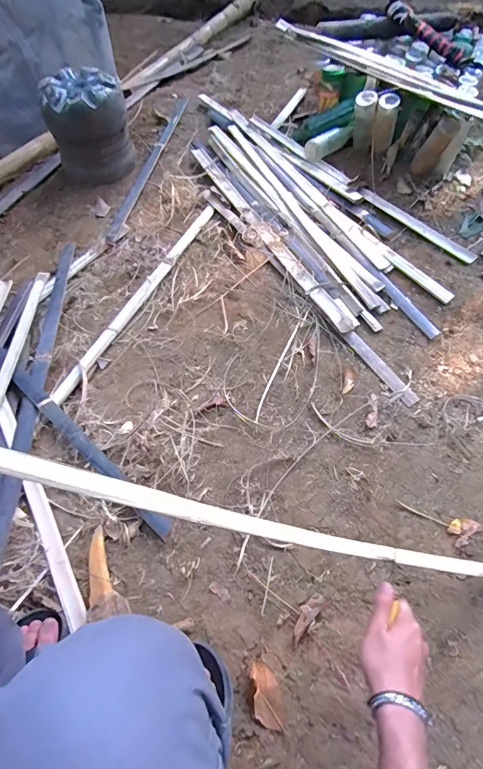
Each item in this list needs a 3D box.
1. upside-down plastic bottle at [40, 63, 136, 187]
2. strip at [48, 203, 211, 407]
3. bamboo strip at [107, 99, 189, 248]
[{"bbox_3d":[-0.471,-0.791,1.243,0.235,0.246,0.187,-19,58,-11],"label":"upside-down plastic bottle"},{"bbox_3d":[-0.250,-0.243,1.031,0.039,0.014,0.731,20,59,14],"label":"strip"},{"bbox_3d":[-0.303,-0.766,1.363,0.041,0.018,0.852,8,57,6],"label":"bamboo strip"}]

